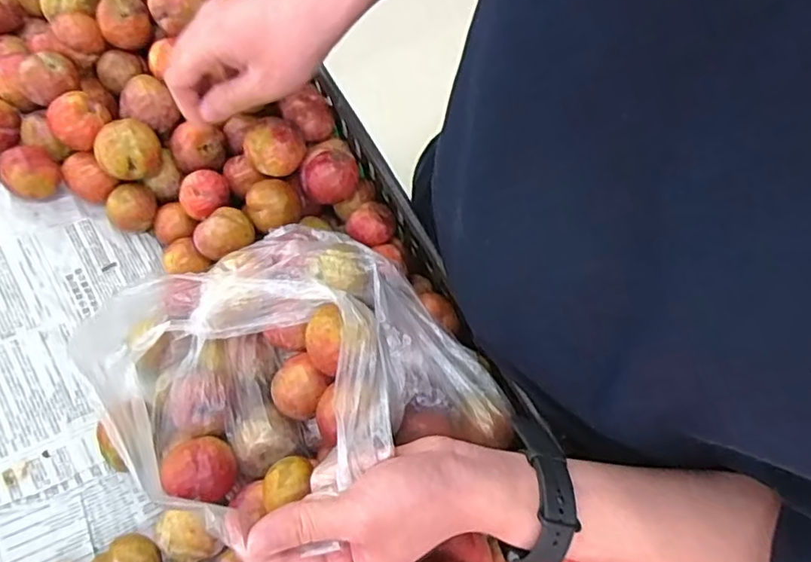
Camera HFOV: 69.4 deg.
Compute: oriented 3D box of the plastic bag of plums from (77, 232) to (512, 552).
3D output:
[{"bbox_3d":[-0.074,0.061,0.374,0.227,0.079,0.180,-28,76,-7],"label":"plastic bag of plums"}]

